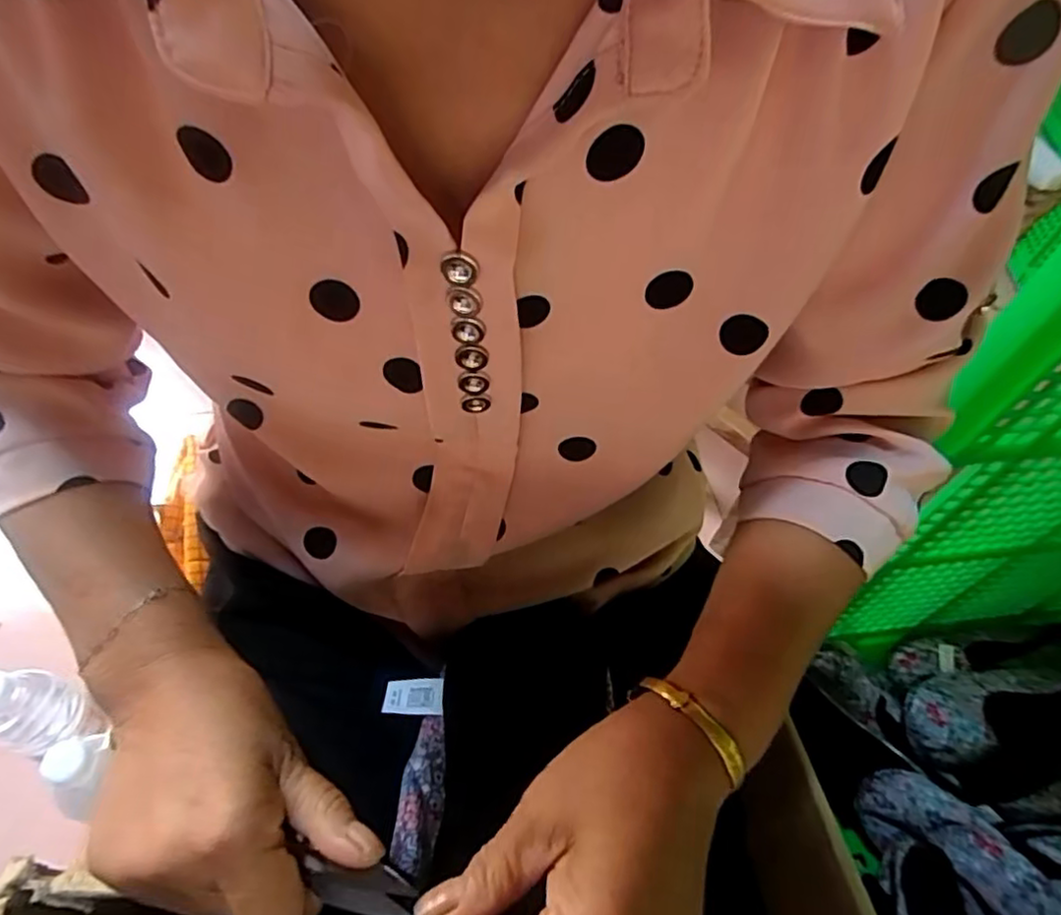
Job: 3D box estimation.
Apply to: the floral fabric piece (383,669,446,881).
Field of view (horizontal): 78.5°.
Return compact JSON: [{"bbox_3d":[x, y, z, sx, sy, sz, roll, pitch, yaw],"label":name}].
[{"bbox_3d":[-0.057,0.152,0.317,0.030,0.017,0.100,-3,33,-7],"label":"floral fabric piece"}]

